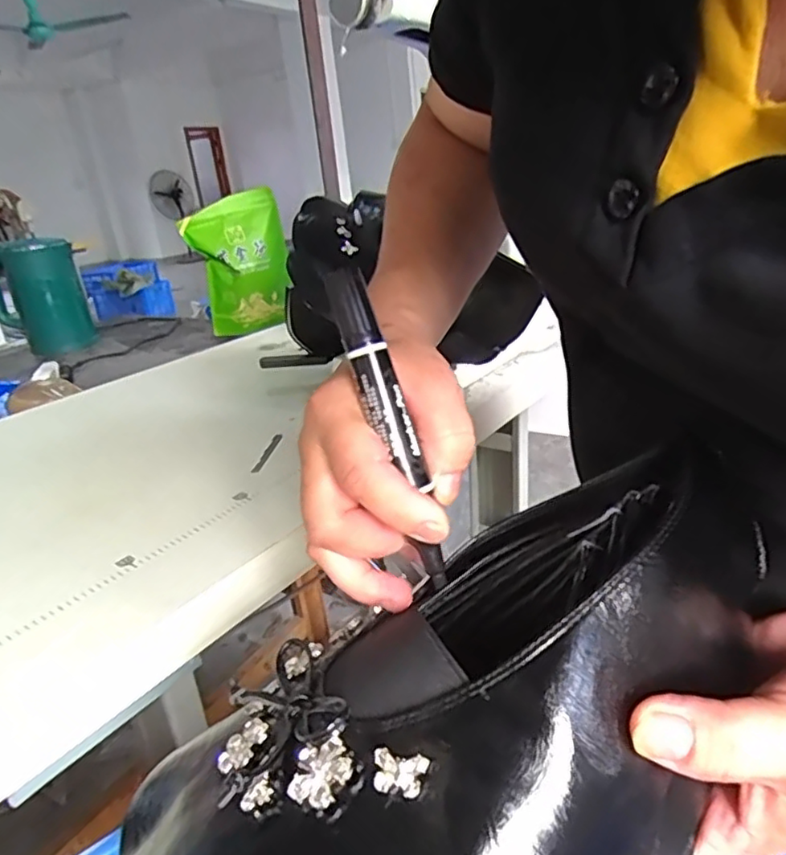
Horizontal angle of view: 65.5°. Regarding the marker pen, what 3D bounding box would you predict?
[{"bbox_3d":[0.000,0.002,0.247,0.010,0.133,0.012,-23,7,-35],"label":"marker pen"}]

